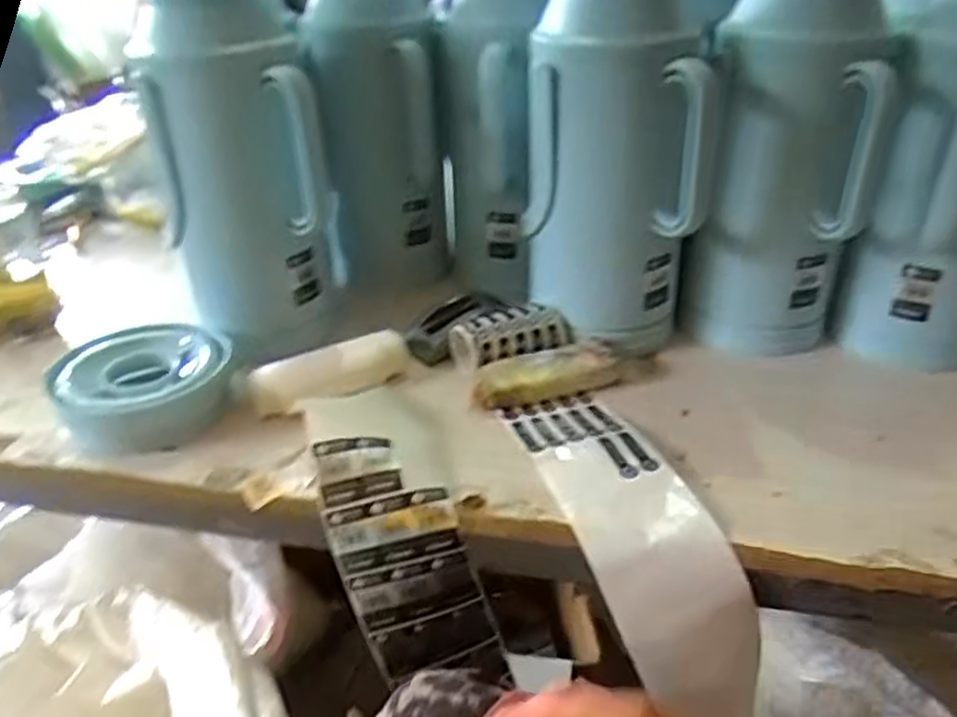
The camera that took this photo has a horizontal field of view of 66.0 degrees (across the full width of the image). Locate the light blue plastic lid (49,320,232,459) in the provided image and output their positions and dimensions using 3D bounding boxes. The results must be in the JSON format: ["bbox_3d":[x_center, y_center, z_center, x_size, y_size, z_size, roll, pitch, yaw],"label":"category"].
[{"bbox_3d":[-0.304,0.023,0.676,0.153,0.056,0.136,-19,35,-28],"label":"light blue plastic lid"}]

